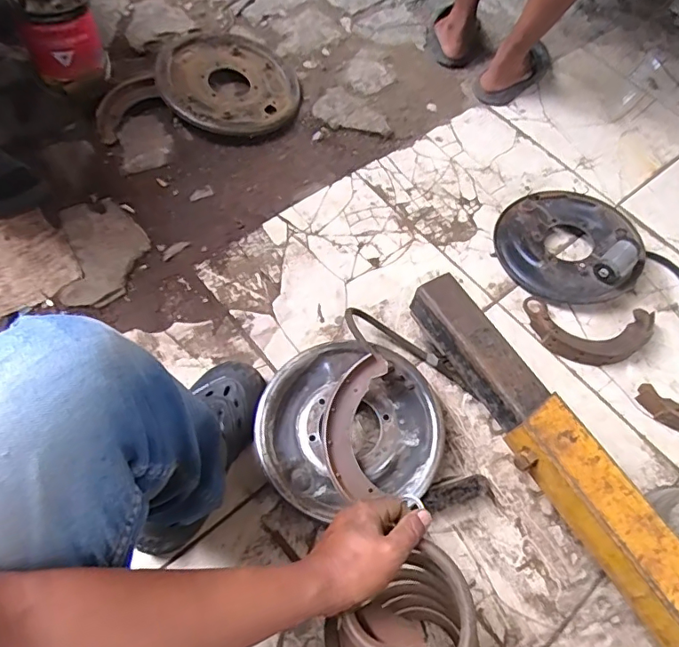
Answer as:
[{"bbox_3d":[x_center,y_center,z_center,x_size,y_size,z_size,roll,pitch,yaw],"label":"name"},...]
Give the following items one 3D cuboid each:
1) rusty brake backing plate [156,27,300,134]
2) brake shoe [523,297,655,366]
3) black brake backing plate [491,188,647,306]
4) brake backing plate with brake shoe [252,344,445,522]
[{"bbox_3d":[-0.242,-0.543,1.137,0.303,0.053,0.304,7,69,-19],"label":"rusty brake backing plate"},{"bbox_3d":[0.448,0.016,0.907,0.223,0.032,0.119,8,61,1],"label":"brake shoe"},{"bbox_3d":[0.442,-0.160,0.985,0.242,0.082,0.268,-18,64,-13],"label":"black brake backing plate"},{"bbox_3d":[0.015,0.140,0.752,0.262,0.122,0.239,2,61,-3],"label":"brake backing plate with brake shoe"}]

